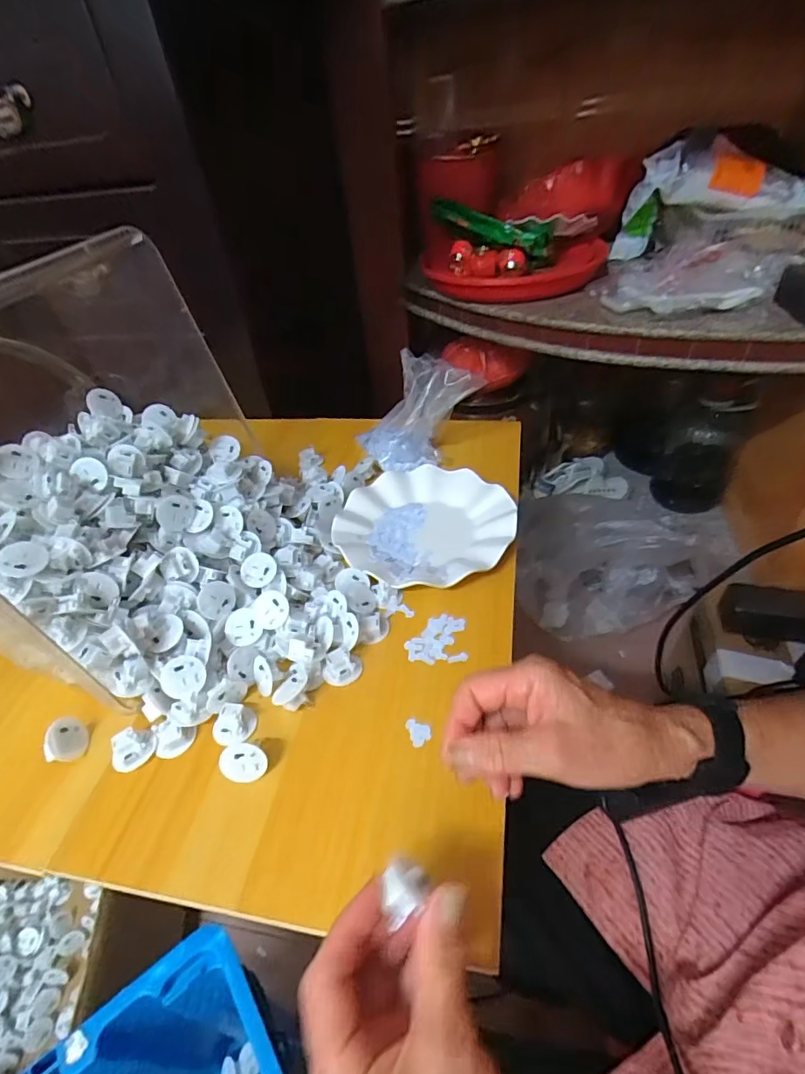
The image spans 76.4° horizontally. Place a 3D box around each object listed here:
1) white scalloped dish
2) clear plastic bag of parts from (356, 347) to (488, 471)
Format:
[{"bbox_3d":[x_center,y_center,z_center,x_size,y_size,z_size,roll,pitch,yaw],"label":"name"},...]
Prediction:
[{"bbox_3d":[0.022,-0.014,0.545,0.177,0.021,0.176,-4,42,3],"label":"white scalloped dish"},{"bbox_3d":[0.008,-0.157,0.634,0.108,0.107,0.150,-29,47,-23],"label":"clear plastic bag of parts"}]

